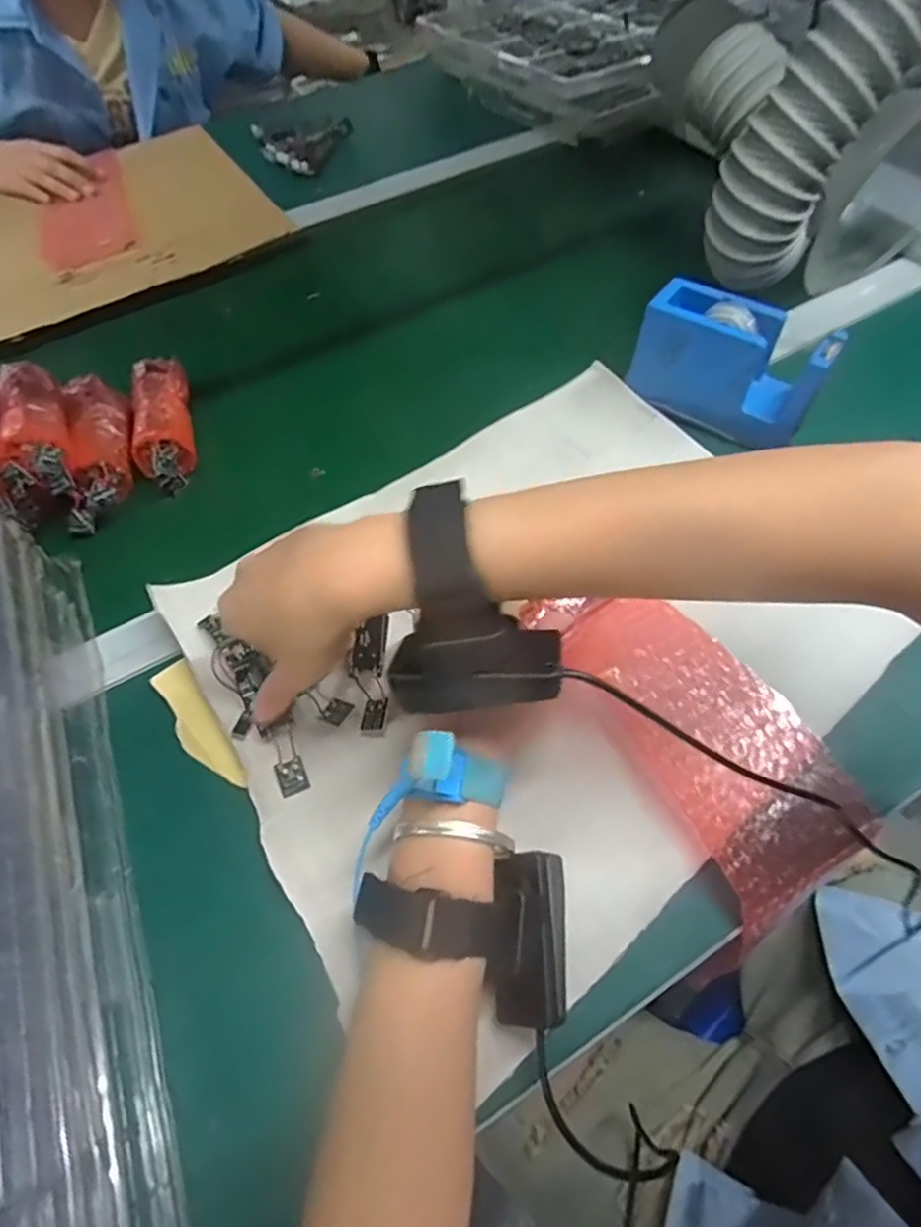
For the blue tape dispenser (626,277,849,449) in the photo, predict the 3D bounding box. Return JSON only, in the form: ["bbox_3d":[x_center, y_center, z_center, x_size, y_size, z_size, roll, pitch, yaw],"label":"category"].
[{"bbox_3d":[0.195,-0.179,0.456,0.128,0.083,0.050,32,66,20],"label":"blue tape dispenser"}]

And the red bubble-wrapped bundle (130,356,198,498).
[{"bbox_3d":[-0.237,-0.155,0.488,0.043,0.034,0.118,-13,73,-5],"label":"red bubble-wrapped bundle"}]

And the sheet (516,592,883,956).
[{"bbox_3d":[0.126,0.056,0.340,0.100,0.021,0.196,-25,64,-24],"label":"sheet"}]

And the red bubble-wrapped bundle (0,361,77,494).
[{"bbox_3d":[-0.309,-0.136,0.446,0.041,0.035,0.112,-24,61,-11],"label":"red bubble-wrapped bundle"}]

